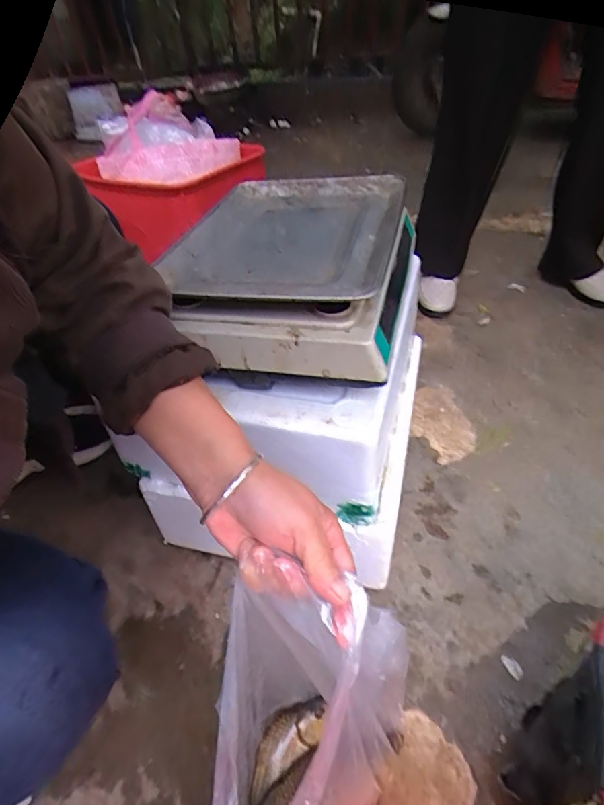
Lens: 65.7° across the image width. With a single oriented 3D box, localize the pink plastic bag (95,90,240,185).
[{"bbox_3d":[-0.269,-0.493,0.888,0.220,0.091,0.216,24,49,30],"label":"pink plastic bag"}]

